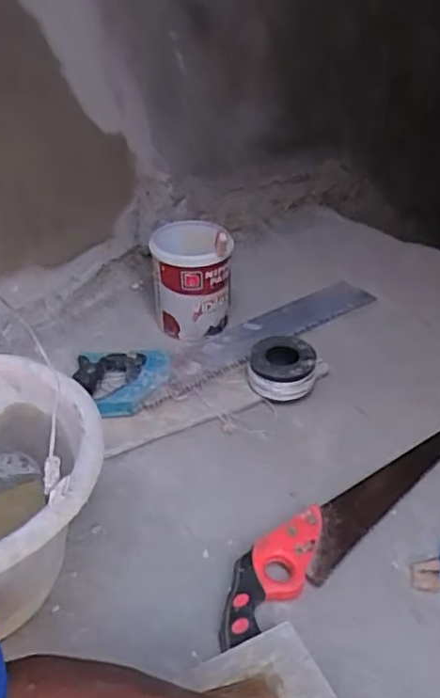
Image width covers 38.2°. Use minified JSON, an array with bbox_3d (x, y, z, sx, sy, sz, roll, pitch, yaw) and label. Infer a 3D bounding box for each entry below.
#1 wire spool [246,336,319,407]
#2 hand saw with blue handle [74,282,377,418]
[{"bbox_3d":[0.078,0.026,0.793,0.081,0.052,0.081,1,36,-1],"label":"wire spool"},{"bbox_3d":[0.032,-0.022,0.877,0.487,0.034,0.125,-23,42,-29],"label":"hand saw with blue handle"}]

